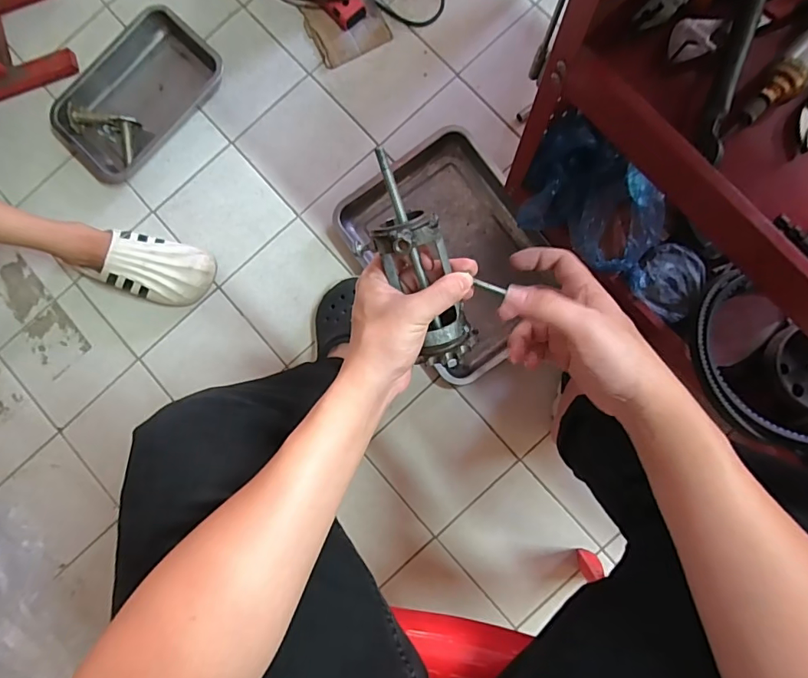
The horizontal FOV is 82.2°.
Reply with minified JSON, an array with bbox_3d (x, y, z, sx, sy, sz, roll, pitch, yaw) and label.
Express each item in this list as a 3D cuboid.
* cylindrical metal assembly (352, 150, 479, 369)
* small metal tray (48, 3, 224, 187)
[{"bbox_3d":[0.005,-0.052,0.340,0.056,0.048,0.155,-23,106,0],"label":"cylindrical metal assembly"},{"bbox_3d":[-0.505,-0.458,0.853,0.211,0.043,0.320,44,88,4],"label":"small metal tray"}]

